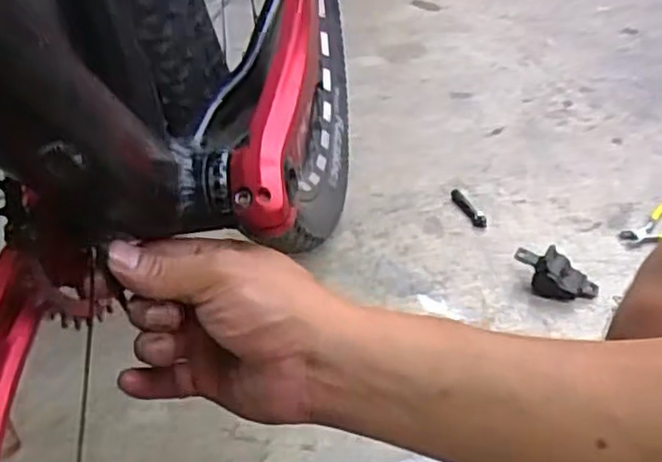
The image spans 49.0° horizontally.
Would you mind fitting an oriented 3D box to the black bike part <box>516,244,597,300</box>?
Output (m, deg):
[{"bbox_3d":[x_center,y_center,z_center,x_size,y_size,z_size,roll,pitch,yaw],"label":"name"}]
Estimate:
[{"bbox_3d":[0.221,0.042,0.717,0.080,0.042,0.030,11,40,21],"label":"black bike part"}]

